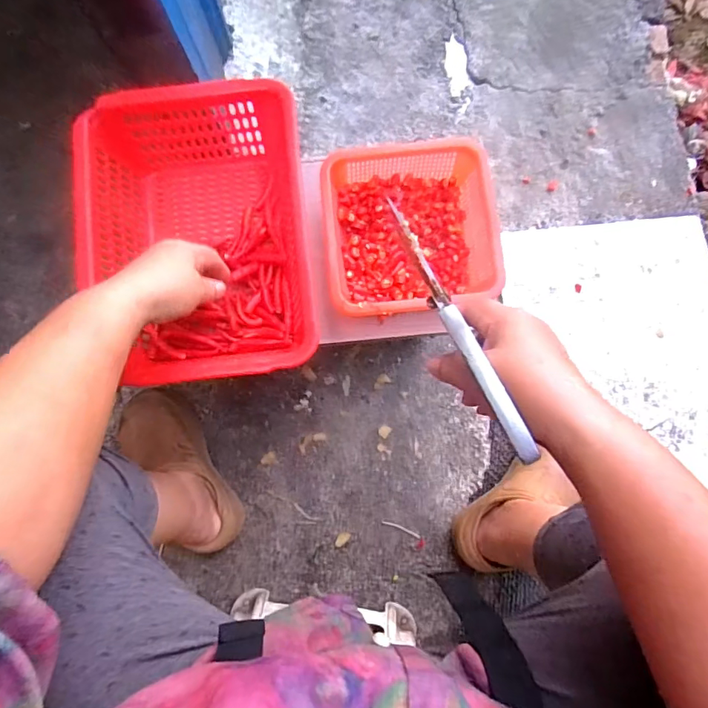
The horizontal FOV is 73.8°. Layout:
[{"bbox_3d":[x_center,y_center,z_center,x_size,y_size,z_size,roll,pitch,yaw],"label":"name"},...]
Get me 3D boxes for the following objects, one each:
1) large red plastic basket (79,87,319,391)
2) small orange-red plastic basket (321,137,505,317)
[{"bbox_3d":[-0.154,-0.115,0.488,0.211,0.094,0.282,-7,84,-1],"label":"large red plastic basket"},{"bbox_3d":[0.056,-0.132,0.497,0.173,0.056,0.170,-8,84,-1],"label":"small orange-red plastic basket"}]

